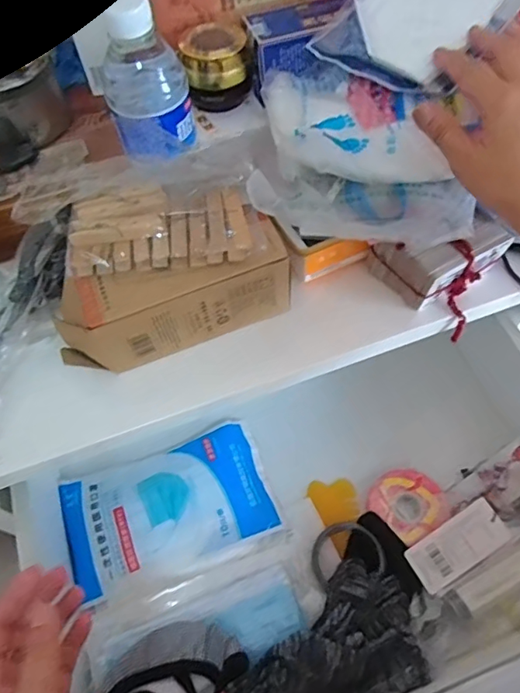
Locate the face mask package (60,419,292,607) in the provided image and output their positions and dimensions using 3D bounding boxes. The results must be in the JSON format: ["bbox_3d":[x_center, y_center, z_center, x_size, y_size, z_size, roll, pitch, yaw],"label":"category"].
[{"bbox_3d":[-0.094,0.164,0.534,0.207,0.028,0.122,-20,61,-8],"label":"face mask package"}]

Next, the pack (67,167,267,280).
[{"bbox_3d":[-0.074,-0.098,0.404,0.143,0.031,0.068,-6,60,0],"label":"pack"}]

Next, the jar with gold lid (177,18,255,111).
[{"bbox_3d":[-0.038,-0.252,0.463,0.063,0.051,0.054,-14,60,-5],"label":"jar with gold lid"}]

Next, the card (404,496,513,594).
[{"bbox_3d":[0.193,0.193,0.500,0.099,0.004,0.045,-32,66,-6],"label":"card"}]

